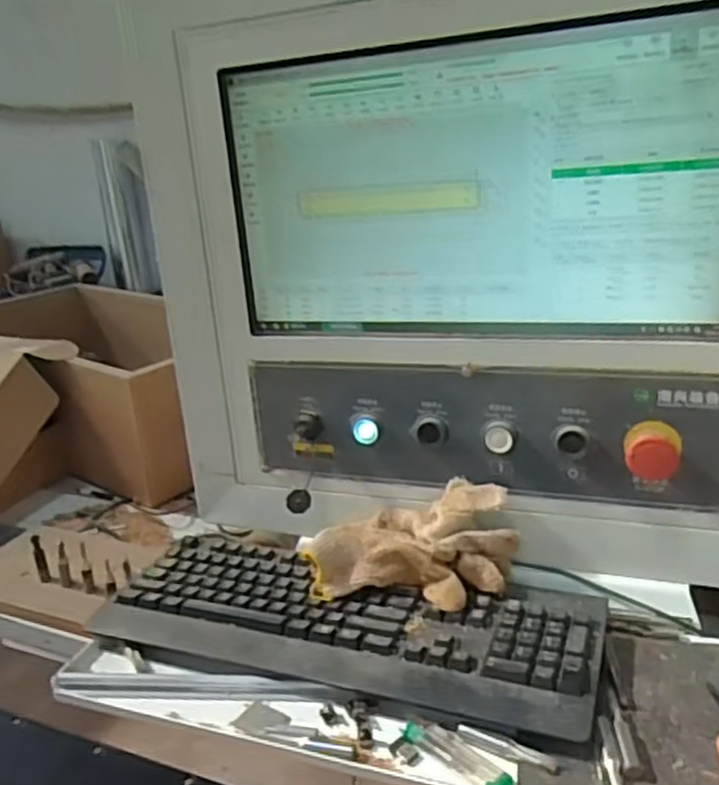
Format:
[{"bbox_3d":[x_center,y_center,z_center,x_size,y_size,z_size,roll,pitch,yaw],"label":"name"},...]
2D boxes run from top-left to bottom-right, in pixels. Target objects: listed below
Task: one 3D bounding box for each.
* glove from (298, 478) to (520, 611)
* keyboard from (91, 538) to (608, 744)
[{"bbox_3d":[0.047,0.137,0.672,0.182,0.075,0.096,2,20,16],"label":"glove"},{"bbox_3d":[-0.013,0.202,0.651,0.440,0.025,0.166,3,21,19],"label":"keyboard"}]

